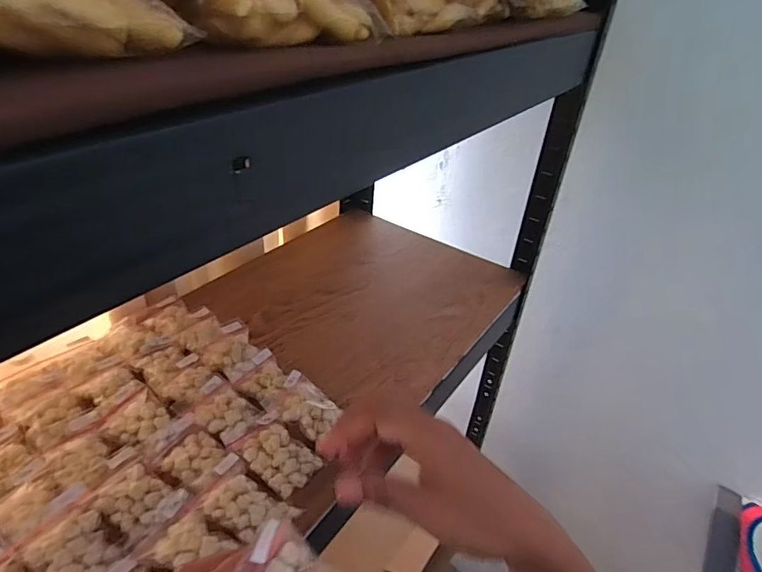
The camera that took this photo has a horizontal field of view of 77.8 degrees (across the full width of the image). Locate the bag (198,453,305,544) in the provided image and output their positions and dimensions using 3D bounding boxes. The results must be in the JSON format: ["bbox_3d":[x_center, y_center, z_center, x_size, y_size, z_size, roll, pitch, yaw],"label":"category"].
[{"bbox_3d":[-0.095,0.150,0.329,0.064,0.013,0.042,23,40,25],"label":"bag"}]

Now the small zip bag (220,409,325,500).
[{"bbox_3d":[-0.083,0.127,0.366,0.072,0.013,0.043,30,43,31],"label":"small zip bag"}]

